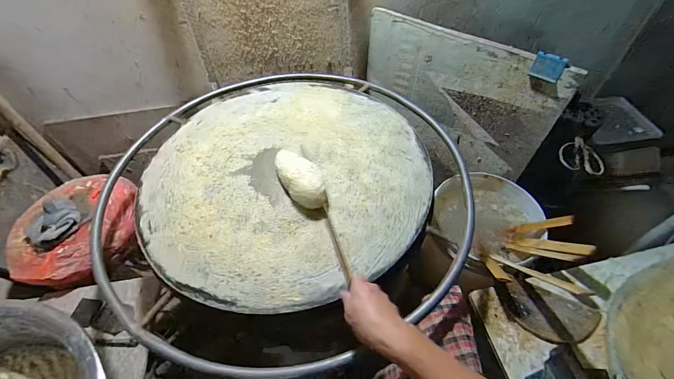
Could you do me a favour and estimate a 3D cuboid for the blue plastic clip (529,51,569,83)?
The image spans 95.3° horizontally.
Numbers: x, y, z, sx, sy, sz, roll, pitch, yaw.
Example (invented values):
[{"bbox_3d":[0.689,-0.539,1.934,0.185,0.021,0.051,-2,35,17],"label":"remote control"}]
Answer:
[{"bbox_3d":[0.510,-0.295,0.739,0.021,0.056,0.069,-32,56,-19],"label":"blue plastic clip"}]

